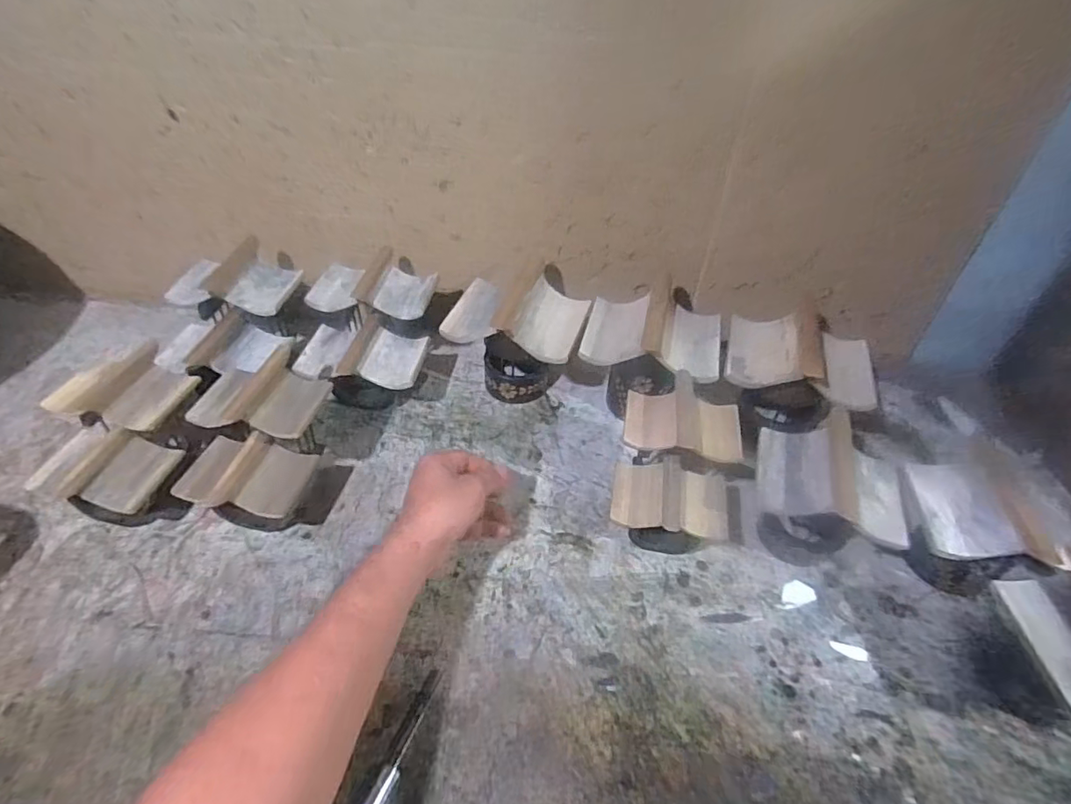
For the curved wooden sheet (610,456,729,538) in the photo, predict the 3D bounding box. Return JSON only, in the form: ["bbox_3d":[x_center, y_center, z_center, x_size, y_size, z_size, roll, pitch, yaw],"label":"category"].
[{"bbox_3d":[0.128,0.090,0.521,0.105,0.033,0.076,10,41,6],"label":"curved wooden sheet"}]

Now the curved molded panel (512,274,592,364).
[{"bbox_3d":[0.018,-0.092,0.638,0.064,0.033,0.118,13,42,10],"label":"curved molded panel"}]

